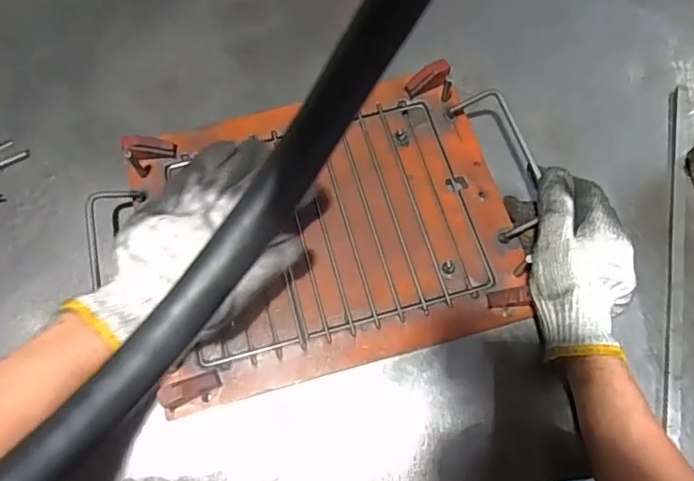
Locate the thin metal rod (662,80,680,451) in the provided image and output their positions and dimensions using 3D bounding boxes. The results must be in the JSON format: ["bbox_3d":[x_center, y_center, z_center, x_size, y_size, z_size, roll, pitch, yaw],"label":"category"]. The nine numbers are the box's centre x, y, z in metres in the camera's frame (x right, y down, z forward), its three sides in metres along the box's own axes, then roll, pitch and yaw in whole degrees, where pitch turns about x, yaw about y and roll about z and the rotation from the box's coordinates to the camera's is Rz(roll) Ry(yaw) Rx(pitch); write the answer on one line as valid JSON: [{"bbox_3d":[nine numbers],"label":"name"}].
[{"bbox_3d":[0.278,-0.001,0.454,0.009,0.006,0.311,12,69,6],"label":"thin metal rod"}]

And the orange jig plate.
[{"bbox_3d":[-0.019,-0.020,0.450,0.293,0.025,0.244,-15,69,-5],"label":"orange jig plate"}]

